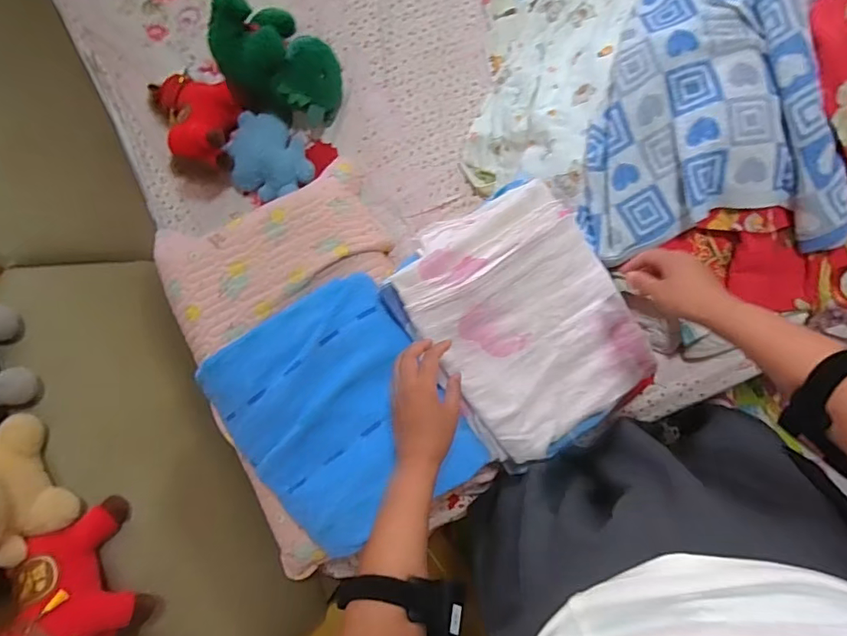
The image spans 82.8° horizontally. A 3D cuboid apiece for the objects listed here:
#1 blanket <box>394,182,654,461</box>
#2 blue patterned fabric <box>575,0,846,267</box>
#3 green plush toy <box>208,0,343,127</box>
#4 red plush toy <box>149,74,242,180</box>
[{"bbox_3d":[0.147,0.000,0.684,0.270,0.088,0.343,-37,82,6],"label":"blanket"},{"bbox_3d":[0.374,-0.326,0.700,0.354,0.090,0.464,-18,85,8],"label":"blue patterned fabric"},{"bbox_3d":[-0.293,-0.493,0.932,0.192,0.165,0.262,-46,81,5],"label":"green plush toy"},{"bbox_3d":[-0.448,-0.400,0.965,0.159,0.107,0.237,-29,83,7],"label":"red plush toy"}]

